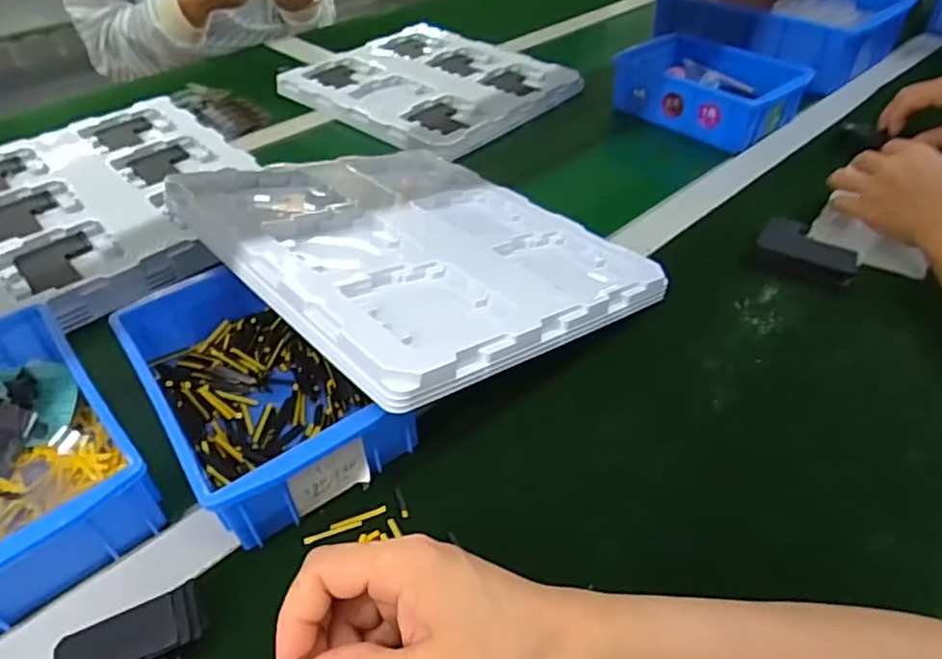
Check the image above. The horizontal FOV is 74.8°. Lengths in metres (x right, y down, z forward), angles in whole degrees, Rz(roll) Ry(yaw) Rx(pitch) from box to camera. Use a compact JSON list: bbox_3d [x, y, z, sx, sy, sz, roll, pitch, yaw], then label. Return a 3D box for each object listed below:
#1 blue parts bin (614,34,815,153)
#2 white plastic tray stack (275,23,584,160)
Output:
[{"bbox_3d":[0.309,-0.323,0.810,0.178,0.053,0.219,-33,52,-29],"label":"blue parts bin"},{"bbox_3d":[-0.059,-0.352,0.874,0.342,0.025,0.310,31,50,28],"label":"white plastic tray stack"}]

